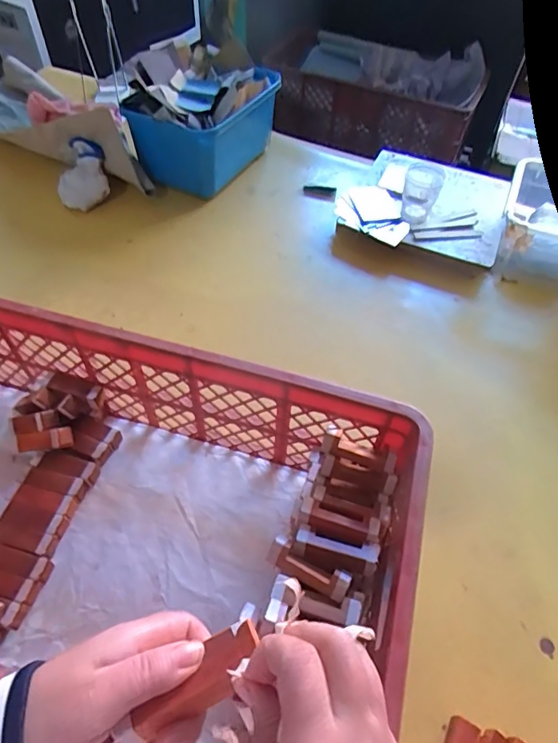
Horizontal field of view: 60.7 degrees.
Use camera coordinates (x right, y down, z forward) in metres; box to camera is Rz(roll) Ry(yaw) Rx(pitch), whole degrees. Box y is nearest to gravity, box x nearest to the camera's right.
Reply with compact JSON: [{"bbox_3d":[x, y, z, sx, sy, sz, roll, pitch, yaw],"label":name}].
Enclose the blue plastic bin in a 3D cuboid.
[{"bbox_3d":[-0.146,-0.510,0.983,0.185,0.172,0.298,23,55,14],"label":"blue plastic bin"}]

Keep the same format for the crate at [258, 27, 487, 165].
[{"bbox_3d":[0.270,-0.886,1.502,0.654,0.230,0.363,14,53,8],"label":"crate"}]

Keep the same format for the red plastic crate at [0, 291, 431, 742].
[{"bbox_3d":[-0.204,0.133,0.486,0.631,0.176,0.318,15,53,8],"label":"red plastic crate"}]

